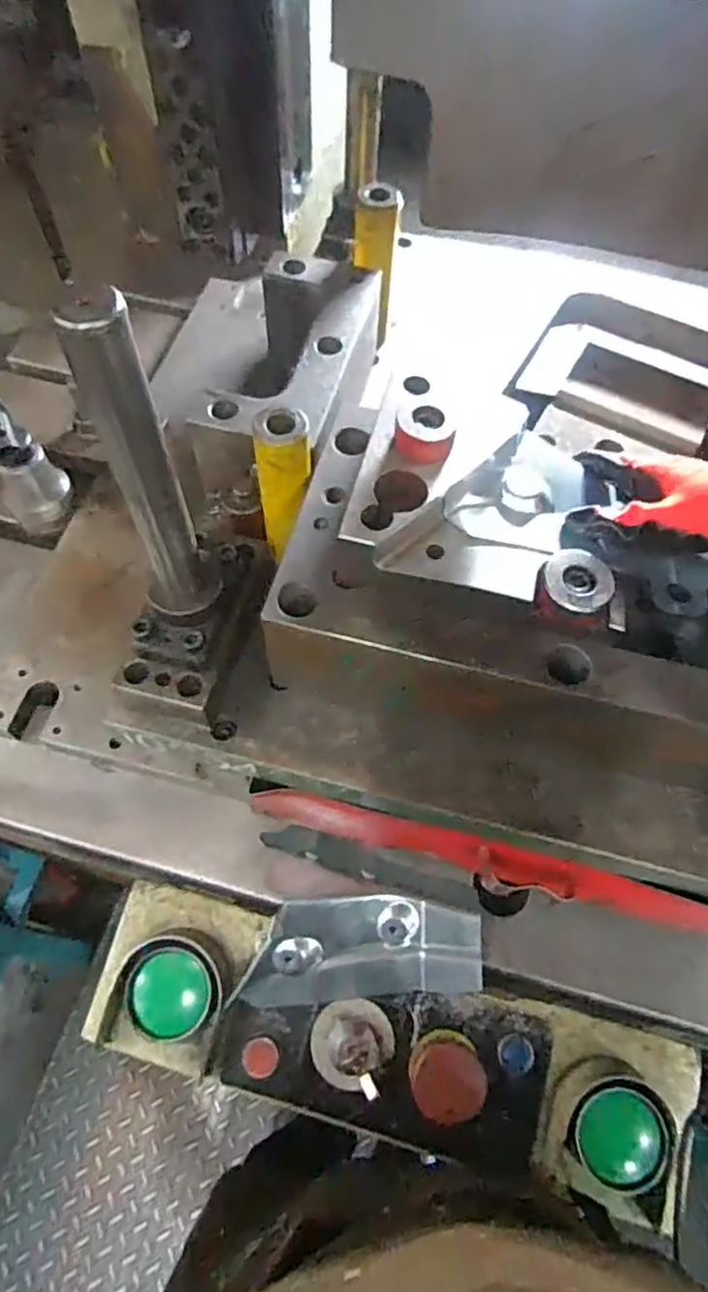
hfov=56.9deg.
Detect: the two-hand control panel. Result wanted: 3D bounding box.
[{"bbox_3d":[0.027,0.328,0.549,0.490,0.082,0.142,16,62,6],"label":"two-hand control panel"}]

